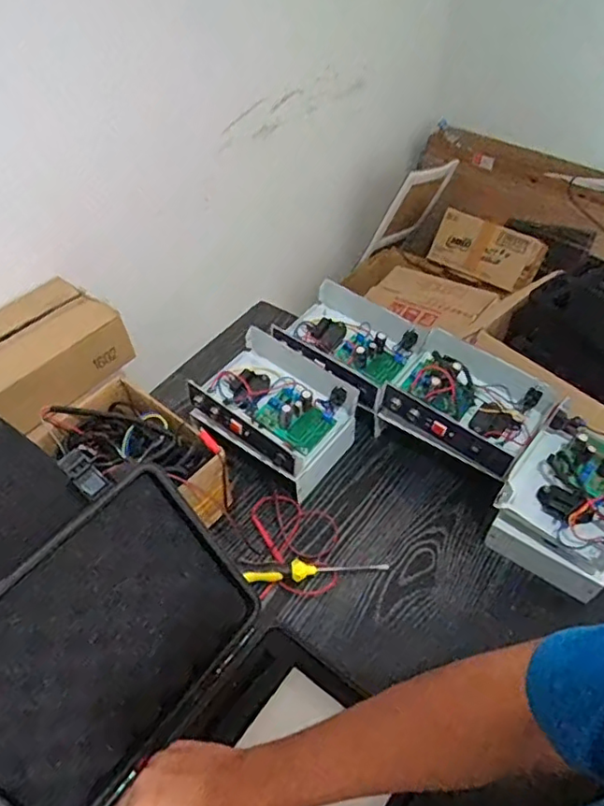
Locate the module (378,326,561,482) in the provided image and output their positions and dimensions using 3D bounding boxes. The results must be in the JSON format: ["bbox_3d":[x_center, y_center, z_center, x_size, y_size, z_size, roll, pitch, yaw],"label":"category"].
[{"bbox_3d":[0.237,-0.006,0.855,0.216,0.078,0.167,29,55,24],"label":"module"}]

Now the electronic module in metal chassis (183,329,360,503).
[{"bbox_3d":[-0.038,0.016,0.871,0.219,0.116,0.158,29,55,23],"label":"electronic module in metal chassis"}]

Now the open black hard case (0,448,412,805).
[{"bbox_3d":[-0.108,0.276,0.523,0.393,0.217,0.272,29,55,23],"label":"open black hard case"}]

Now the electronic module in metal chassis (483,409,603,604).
[{"bbox_3d":[0.357,0.131,0.782,0.154,0.105,0.194,30,56,24],"label":"electronic module in metal chassis"}]

